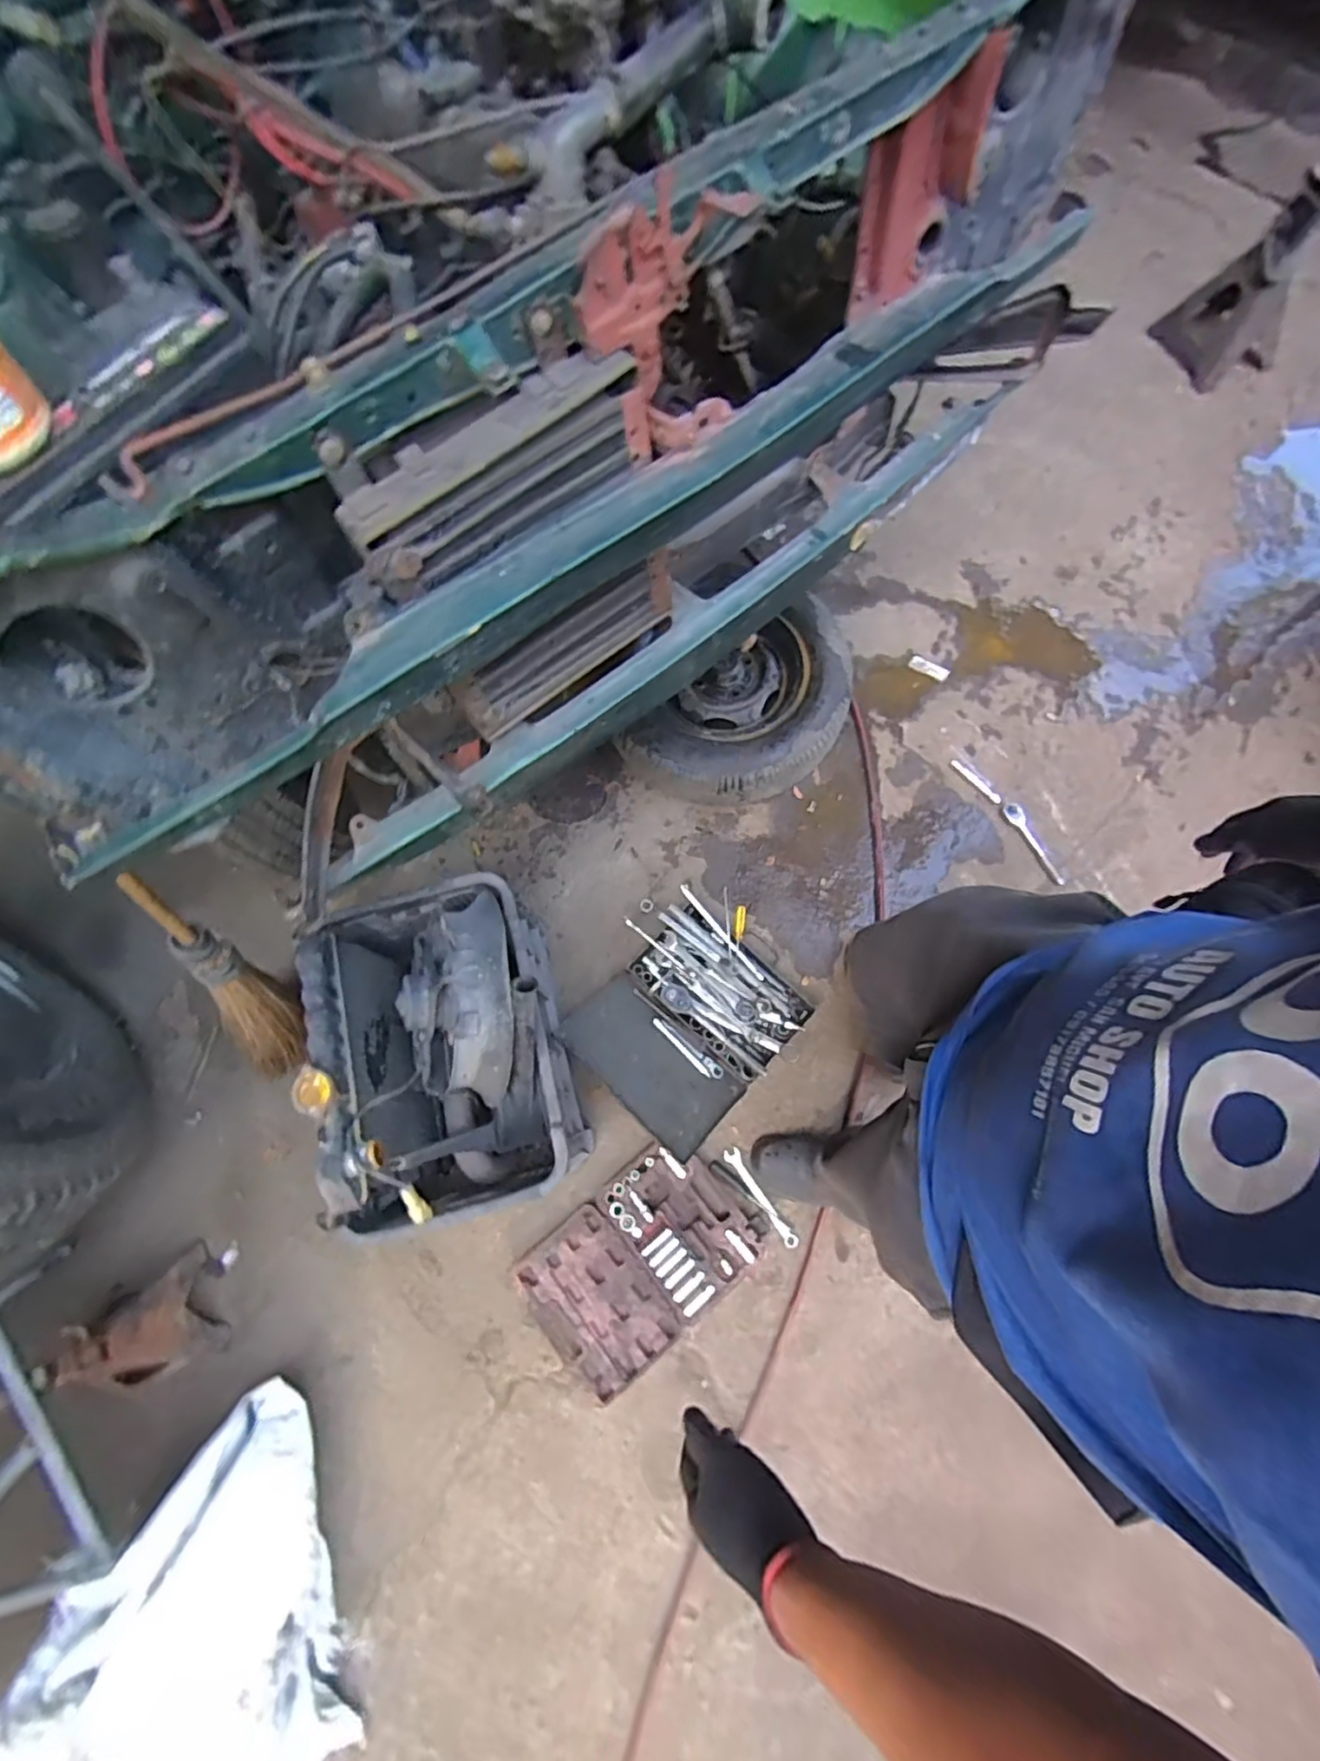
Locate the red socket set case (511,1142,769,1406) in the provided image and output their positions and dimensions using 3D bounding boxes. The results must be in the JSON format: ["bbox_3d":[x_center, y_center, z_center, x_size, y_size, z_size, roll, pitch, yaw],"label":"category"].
[{"bbox_3d":[-0.034,0.703,1.238,0.419,0.029,0.281,-39,75,-9],"label":"red socket set case"}]

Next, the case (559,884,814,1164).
[{"bbox_3d":[0.049,0.250,1.304,0.381,0.104,0.406,42,80,14],"label":"case"}]

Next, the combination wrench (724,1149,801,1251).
[{"bbox_3d":[0.189,0.589,1.231,0.031,0.011,0.198,-35,75,-8],"label":"combination wrench"}]

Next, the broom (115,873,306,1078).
[{"bbox_3d":[-0.688,0.159,1.058,0.080,0.547,0.124,12,53,6],"label":"broom"}]

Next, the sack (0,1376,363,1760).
[{"bbox_3d":[-0.631,1.117,0.956,0.437,0.264,0.477,33,78,12],"label":"sack"}]

